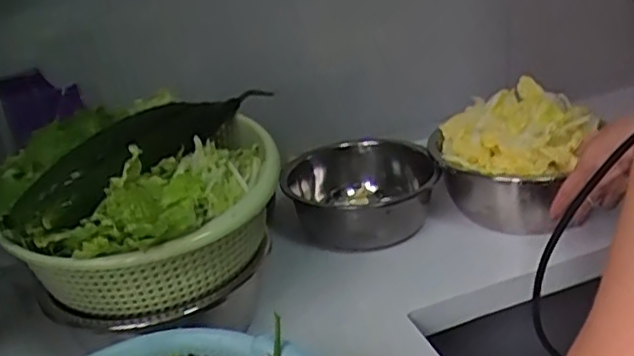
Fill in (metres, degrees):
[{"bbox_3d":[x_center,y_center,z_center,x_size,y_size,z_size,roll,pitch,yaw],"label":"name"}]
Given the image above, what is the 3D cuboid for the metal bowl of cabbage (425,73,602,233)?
[{"bbox_3d":[0.246,-0.023,0.823,0.186,0.144,0.175,-6,25,3],"label":"metal bowl of cabbage"}]

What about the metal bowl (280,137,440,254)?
[{"bbox_3d":[0.058,0.022,0.849,0.185,0.084,0.185,-6,25,3],"label":"metal bowl"}]

